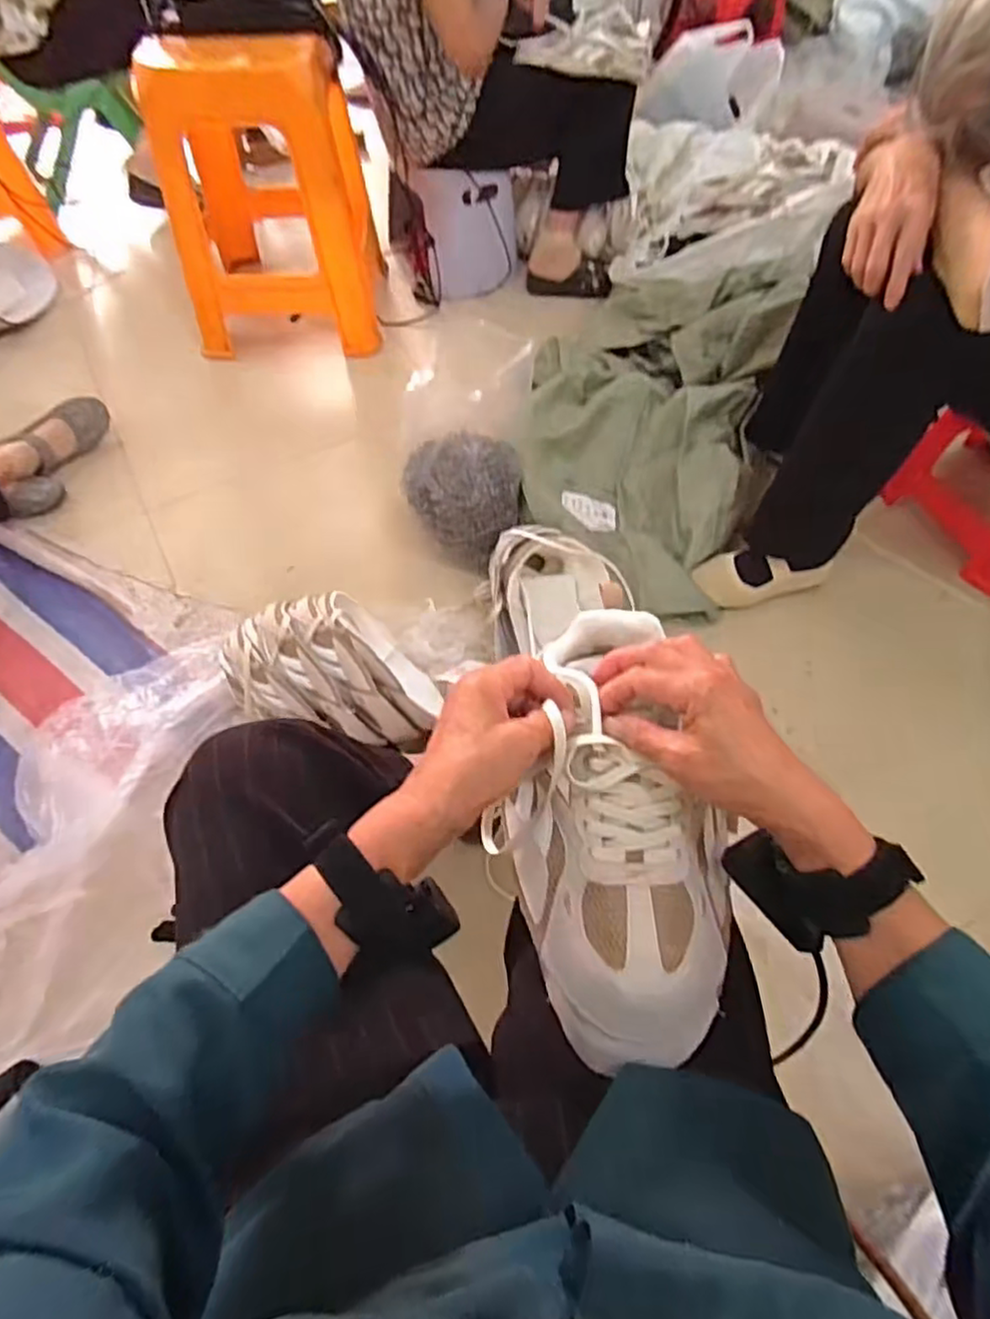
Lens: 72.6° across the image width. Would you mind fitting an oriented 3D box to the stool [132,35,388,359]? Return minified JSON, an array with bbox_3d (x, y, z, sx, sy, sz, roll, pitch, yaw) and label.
[{"bbox_3d":[-0.464,-0.960,1.374,0.379,0.494,0.407,-3,58,-1],"label":"stool"}]

